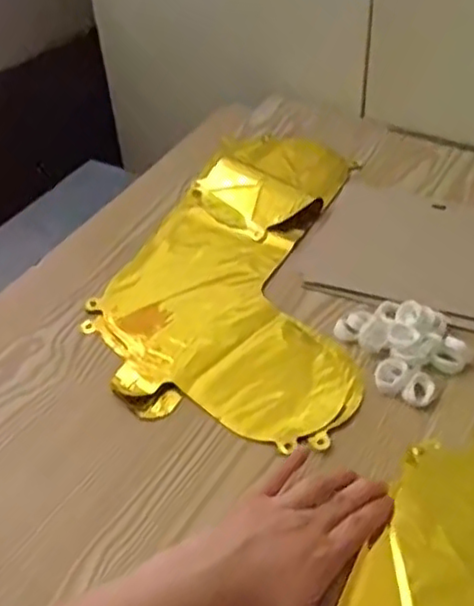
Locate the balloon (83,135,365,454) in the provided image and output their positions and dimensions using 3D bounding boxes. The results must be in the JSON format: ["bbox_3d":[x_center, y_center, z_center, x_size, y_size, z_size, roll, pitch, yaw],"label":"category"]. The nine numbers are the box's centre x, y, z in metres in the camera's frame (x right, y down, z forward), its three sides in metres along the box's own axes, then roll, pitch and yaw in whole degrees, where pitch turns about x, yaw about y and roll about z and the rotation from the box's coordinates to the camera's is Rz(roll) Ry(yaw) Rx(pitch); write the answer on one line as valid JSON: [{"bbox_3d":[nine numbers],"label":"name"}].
[{"bbox_3d":[0.026,-0.049,0.644,0.236,0.009,0.400,13,45,17],"label":"balloon"}]

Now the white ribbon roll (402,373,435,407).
[{"bbox_3d":[0.140,0.066,0.515,0.019,0.010,0.029,23,49,26],"label":"white ribbon roll"}]

